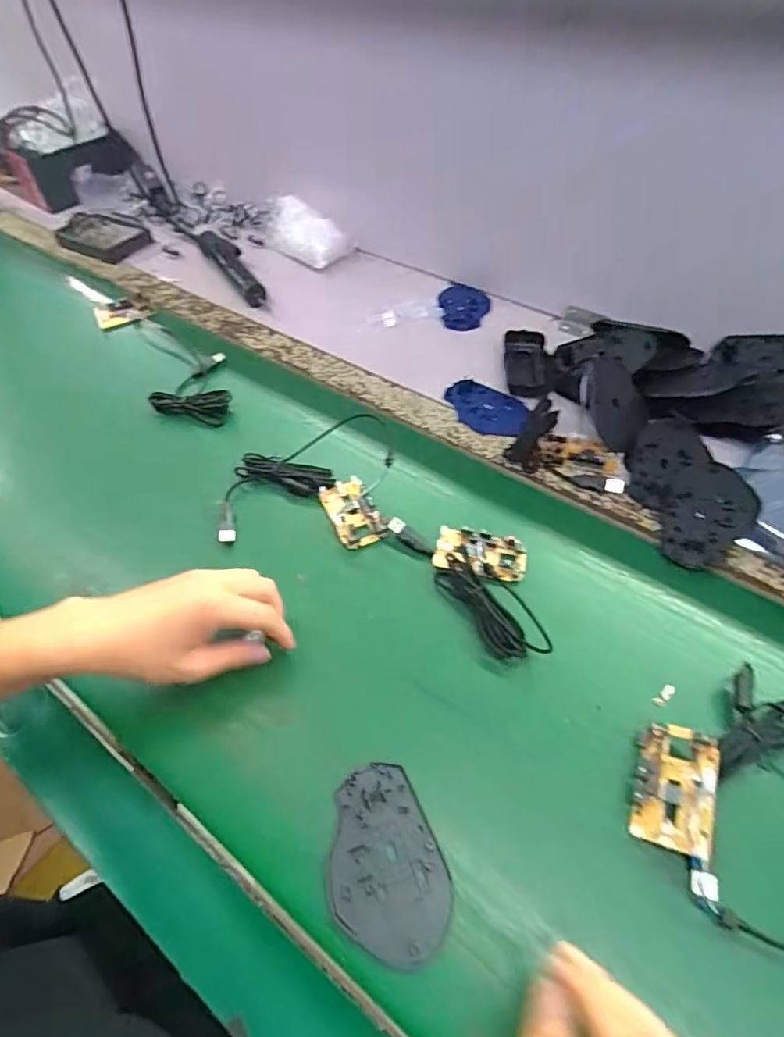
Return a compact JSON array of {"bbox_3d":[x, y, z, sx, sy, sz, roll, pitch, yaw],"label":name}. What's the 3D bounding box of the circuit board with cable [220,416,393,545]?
[{"bbox_3d":[-0.085,-0.031,0.524,0.162,0.031,0.134,-1,54,2],"label":"circuit board with cable"}]

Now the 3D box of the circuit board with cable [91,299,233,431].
[{"bbox_3d":[-0.300,-0.225,0.692,0.100,0.021,0.333,-31,58,-19],"label":"circuit board with cable"}]

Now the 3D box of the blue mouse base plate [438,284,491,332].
[{"bbox_3d":[0.103,-0.306,0.760,0.070,0.012,0.115,11,55,10],"label":"blue mouse base plate"}]

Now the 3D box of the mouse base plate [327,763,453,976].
[{"bbox_3d":[-0.005,0.218,0.341,0.071,0.006,0.106,-10,54,-5],"label":"mouse base plate"}]

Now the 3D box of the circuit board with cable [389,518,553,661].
[{"bbox_3d":[0.080,0.044,0.462,0.080,0.021,0.164,-29,58,-18],"label":"circuit board with cable"}]

